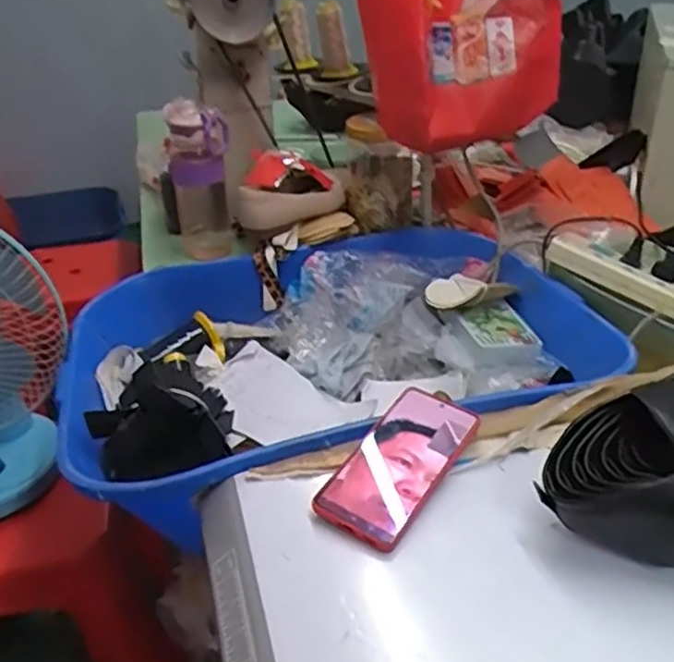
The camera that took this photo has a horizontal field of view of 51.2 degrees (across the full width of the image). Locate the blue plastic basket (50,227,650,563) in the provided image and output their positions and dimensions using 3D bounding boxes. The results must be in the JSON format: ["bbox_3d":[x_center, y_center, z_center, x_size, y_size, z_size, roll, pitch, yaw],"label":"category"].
[{"bbox_3d":[-0.002,0.030,0.883,0.629,0.138,0.474,-11,33,-13],"label":"blue plastic basket"}]

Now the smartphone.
[{"bbox_3d":[0.059,0.111,0.620,0.078,0.016,0.175,26,46,24],"label":"smartphone"}]

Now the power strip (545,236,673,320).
[{"bbox_3d":[0.368,-0.064,0.901,0.205,0.033,0.050,29,45,21],"label":"power strip"}]

